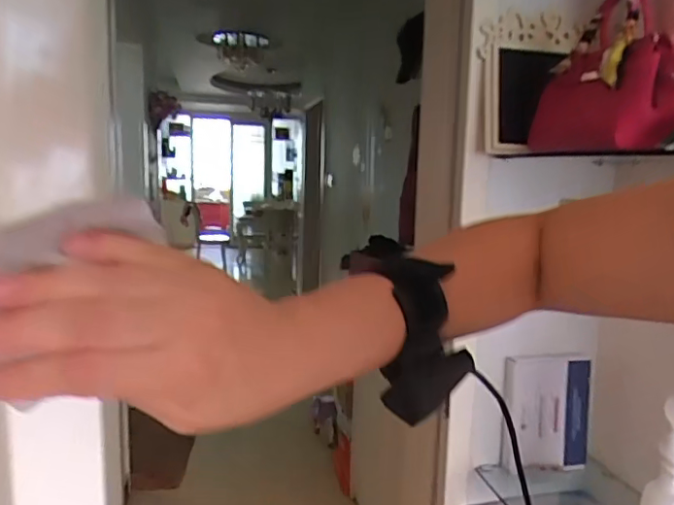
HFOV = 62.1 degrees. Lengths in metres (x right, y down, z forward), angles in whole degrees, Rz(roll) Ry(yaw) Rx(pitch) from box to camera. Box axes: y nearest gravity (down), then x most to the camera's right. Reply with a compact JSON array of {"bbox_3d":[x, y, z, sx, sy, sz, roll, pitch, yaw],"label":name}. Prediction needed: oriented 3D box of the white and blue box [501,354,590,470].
[{"bbox_3d":[0.436,0.331,1.164,0.183,0.231,0.027,2,8,-4],"label":"white and blue box"}]

